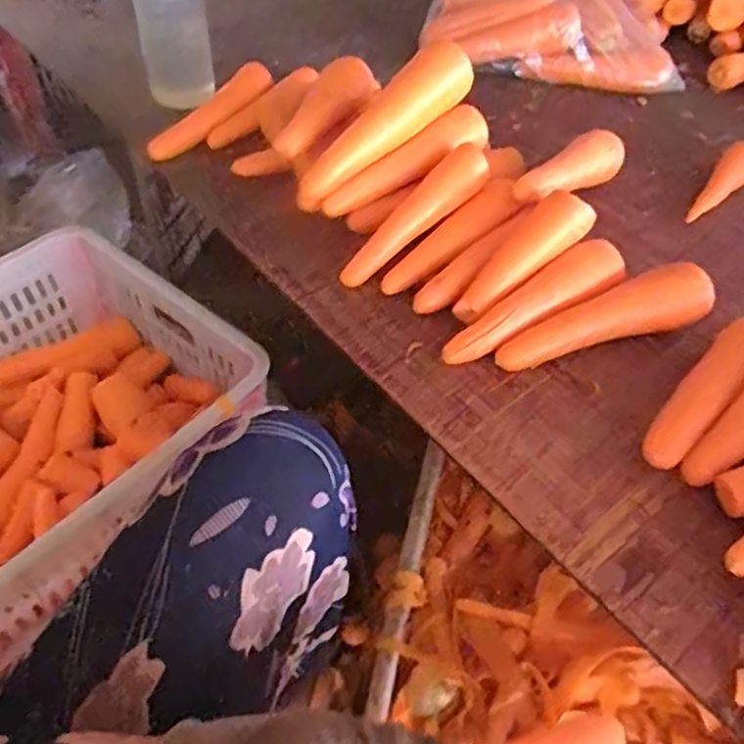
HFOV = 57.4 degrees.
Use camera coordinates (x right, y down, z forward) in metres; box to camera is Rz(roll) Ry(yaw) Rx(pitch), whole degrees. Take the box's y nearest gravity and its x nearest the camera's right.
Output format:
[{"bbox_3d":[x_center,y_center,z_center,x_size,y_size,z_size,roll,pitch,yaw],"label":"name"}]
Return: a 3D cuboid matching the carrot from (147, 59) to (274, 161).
[{"bbox_3d":[-0.188,-0.305,0.802,0.027,0.032,0.185,36,70,26],"label":"carrot"}]

